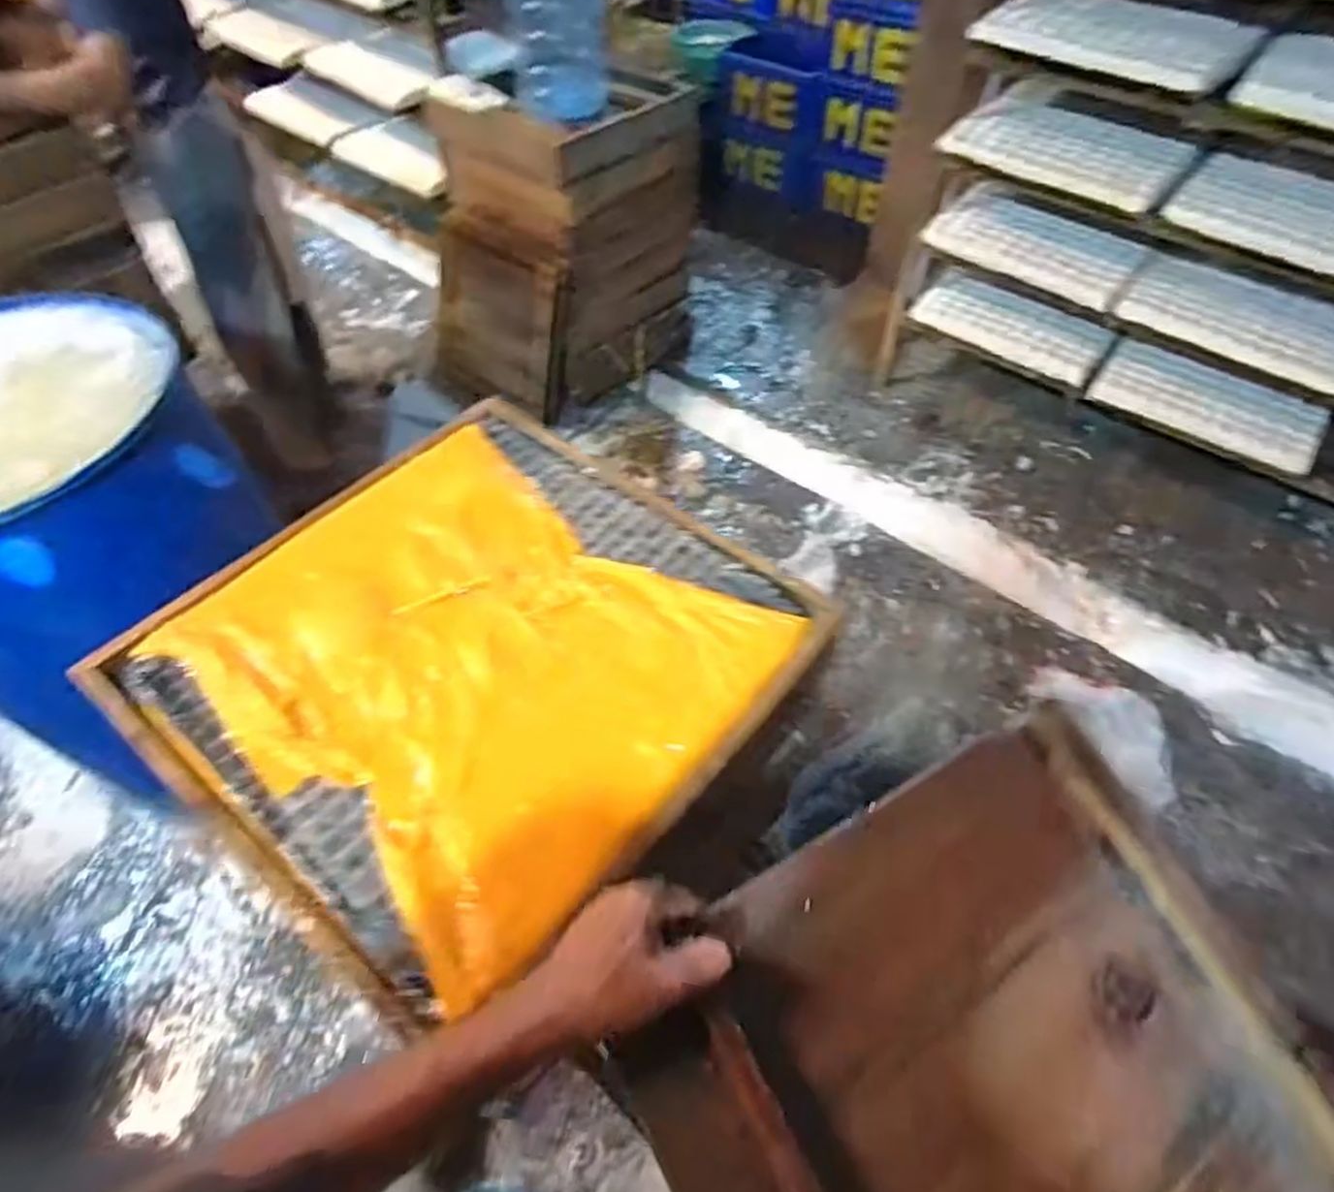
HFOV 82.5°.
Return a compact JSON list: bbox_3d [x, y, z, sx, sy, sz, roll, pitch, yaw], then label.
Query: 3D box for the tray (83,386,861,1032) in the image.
[{"bbox_3d":[-0.189,0.047,0.770,0.540,0.043,0.538,34,57,23],"label":"tray"}]

